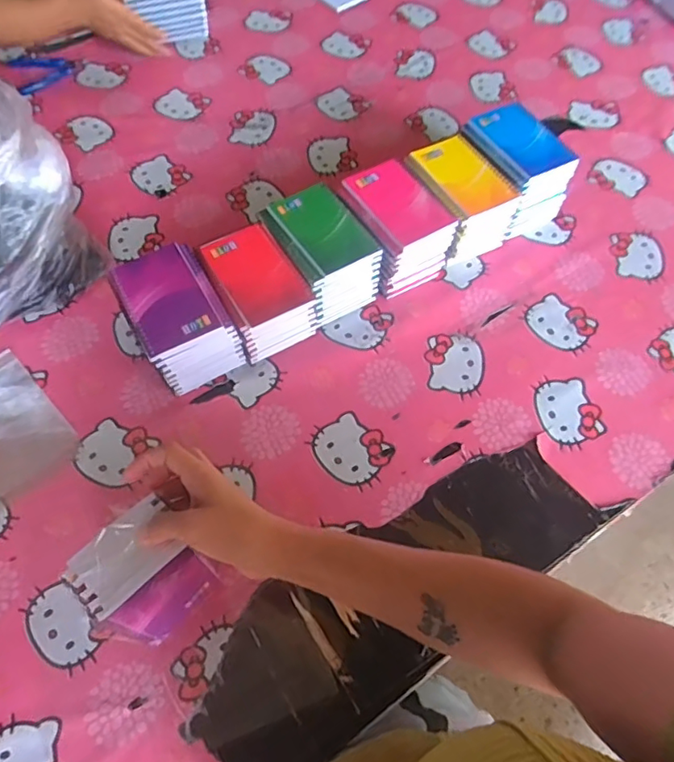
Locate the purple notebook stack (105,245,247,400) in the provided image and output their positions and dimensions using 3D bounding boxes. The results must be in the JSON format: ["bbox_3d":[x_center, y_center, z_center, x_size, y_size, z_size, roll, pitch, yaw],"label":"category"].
[{"bbox_3d":[-0.180,-0.067,0.634,0.096,0.100,0.131,-29,65,-16],"label":"purple notebook stack"}]

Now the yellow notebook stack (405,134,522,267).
[{"bbox_3d":[0.157,-0.233,0.731,0.101,0.097,0.129,-22,64,-13],"label":"yellow notebook stack"}]

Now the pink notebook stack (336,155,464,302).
[{"bbox_3d":[0.070,-0.192,0.709,0.099,0.096,0.133,-27,65,-15],"label":"pink notebook stack"}]

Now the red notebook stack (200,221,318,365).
[{"bbox_3d":[-0.093,-0.100,0.658,0.093,0.092,0.131,-30,65,-17],"label":"red notebook stack"}]

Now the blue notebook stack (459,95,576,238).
[{"bbox_3d":[0.235,-0.279,0.752,0.098,0.105,0.135,-23,65,-14],"label":"blue notebook stack"}]

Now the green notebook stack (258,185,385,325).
[{"bbox_3d":[-0.019,-0.153,0.689,0.098,0.093,0.135,-29,65,-16],"label":"green notebook stack"}]

